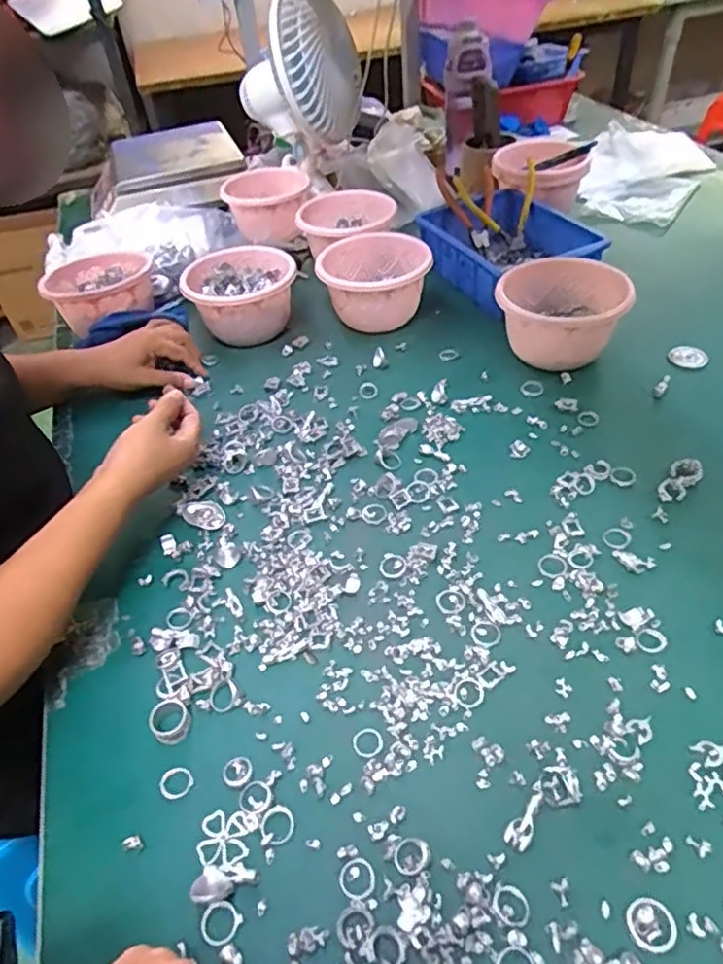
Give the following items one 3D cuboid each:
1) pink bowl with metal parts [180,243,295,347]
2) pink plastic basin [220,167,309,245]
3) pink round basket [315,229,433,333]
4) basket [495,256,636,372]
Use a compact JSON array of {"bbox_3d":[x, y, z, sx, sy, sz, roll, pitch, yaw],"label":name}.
[{"bbox_3d":[-0.159,-0.246,0.865,0.147,0.088,0.129,-10,44,-2],"label":"pink bowl with metal parts"},{"bbox_3d":[-0.160,-0.472,1.089,0.137,0.081,0.137,-4,44,4],"label":"pink plastic basin"},{"bbox_3d":[0.017,-0.264,0.853,0.141,0.082,0.130,-4,44,4],"label":"pink round basket"},{"bbox_3d":[0.239,-0.197,0.758,0.147,0.086,0.117,-10,44,-2],"label":"basket"}]

